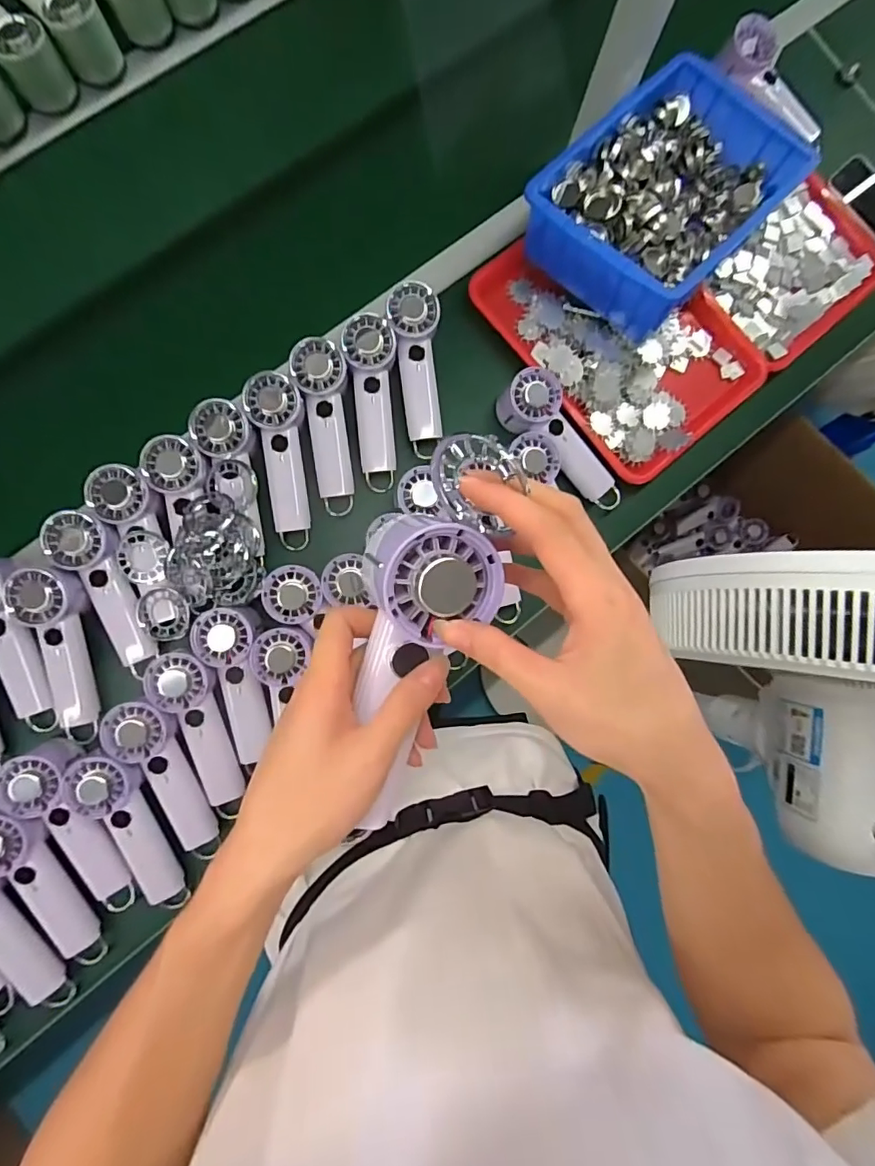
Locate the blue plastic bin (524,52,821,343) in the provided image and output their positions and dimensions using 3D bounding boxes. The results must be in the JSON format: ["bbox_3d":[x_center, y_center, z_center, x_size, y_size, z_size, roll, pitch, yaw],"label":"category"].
[{"bbox_3d":[0.261,-0.453,0.626,0.208,0.088,0.287,45,83,1],"label":"blue plastic bin"}]

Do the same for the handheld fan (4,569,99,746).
[{"bbox_3d":[-0.410,0.078,0.591,0.059,0.034,0.191,-6,103,-5],"label":"handheld fan"}]

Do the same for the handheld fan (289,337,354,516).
[{"bbox_3d":[-0.128,-0.181,0.637,0.056,0.031,0.191,-7,105,-5],"label":"handheld fan"}]

